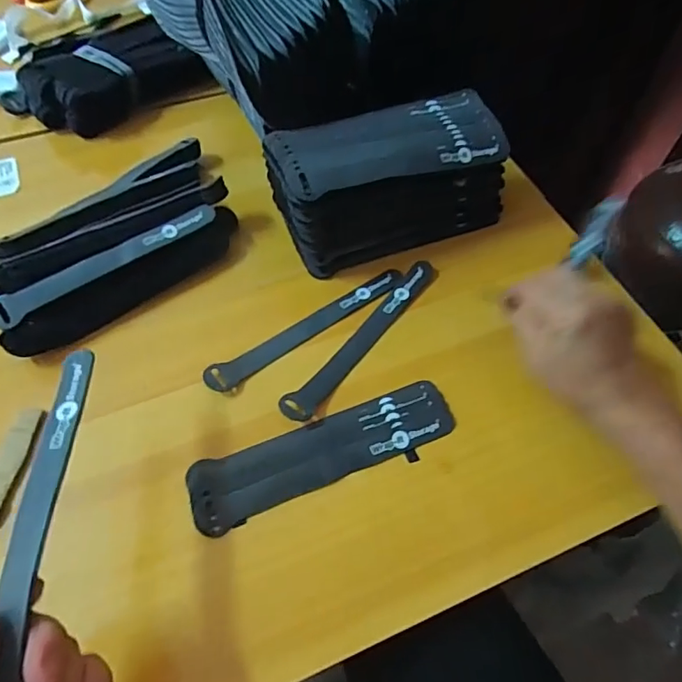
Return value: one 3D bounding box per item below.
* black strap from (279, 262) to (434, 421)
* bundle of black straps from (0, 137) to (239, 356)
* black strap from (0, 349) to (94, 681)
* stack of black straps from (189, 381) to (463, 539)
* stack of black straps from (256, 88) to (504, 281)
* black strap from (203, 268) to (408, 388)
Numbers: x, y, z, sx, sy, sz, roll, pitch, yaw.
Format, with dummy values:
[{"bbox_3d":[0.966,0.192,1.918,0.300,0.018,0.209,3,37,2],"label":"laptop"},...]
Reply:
[{"bbox_3d":[0.019,-0.005,0.431,0.024,0.016,0.190,33,62,20],"label":"black strap"},{"bbox_3d":[-0.205,-0.096,0.471,0.249,0.046,0.139,-39,65,-23],"label":"bundle of black straps"},{"bbox_3d":[-0.158,0.087,0.272,0.023,0.012,0.194,-5,55,-4],"label":"black strap"},{"bbox_3d":[-0.010,0.082,0.381,0.199,0.013,0.049,-19,59,-12],"label":"stack of black straps"},{"bbox_3d":[0.039,-0.143,0.462,0.209,0.101,0.090,-22,59,-14],"label":"stack of black straps"},{"bbox_3d":[-0.026,-0.014,0.439,0.192,0.009,0.024,-31,62,-19],"label":"black strap"}]

